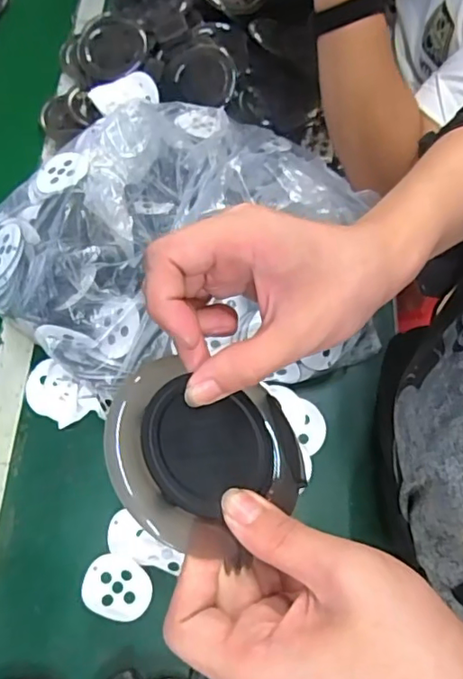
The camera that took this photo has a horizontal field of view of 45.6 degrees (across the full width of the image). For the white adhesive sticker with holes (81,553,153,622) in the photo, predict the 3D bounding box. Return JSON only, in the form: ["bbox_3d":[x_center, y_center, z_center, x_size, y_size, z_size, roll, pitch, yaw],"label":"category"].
[{"bbox_3d":[-0.104,0.225,0.500,0.063,0.007,0.051,21,69,9],"label":"white adhesive sticker with holes"}]

